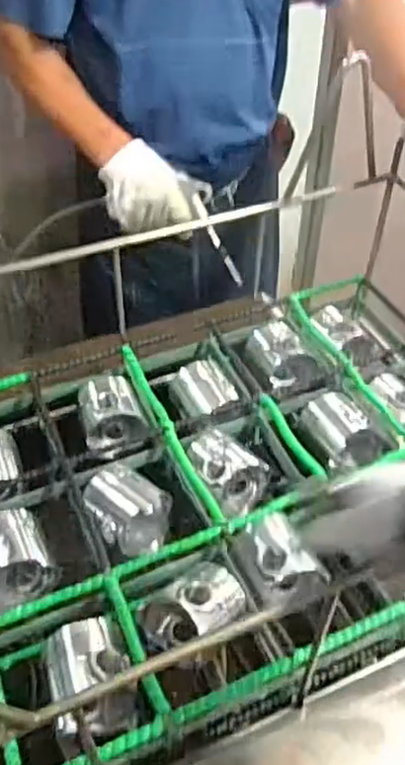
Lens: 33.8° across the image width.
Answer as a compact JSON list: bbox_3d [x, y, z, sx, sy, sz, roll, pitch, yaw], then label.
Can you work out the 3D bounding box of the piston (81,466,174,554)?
[{"bbox_3d":[-0.089,0.153,0.785,0.100,0.062,0.084,27,52,24],"label":"piston"}]

